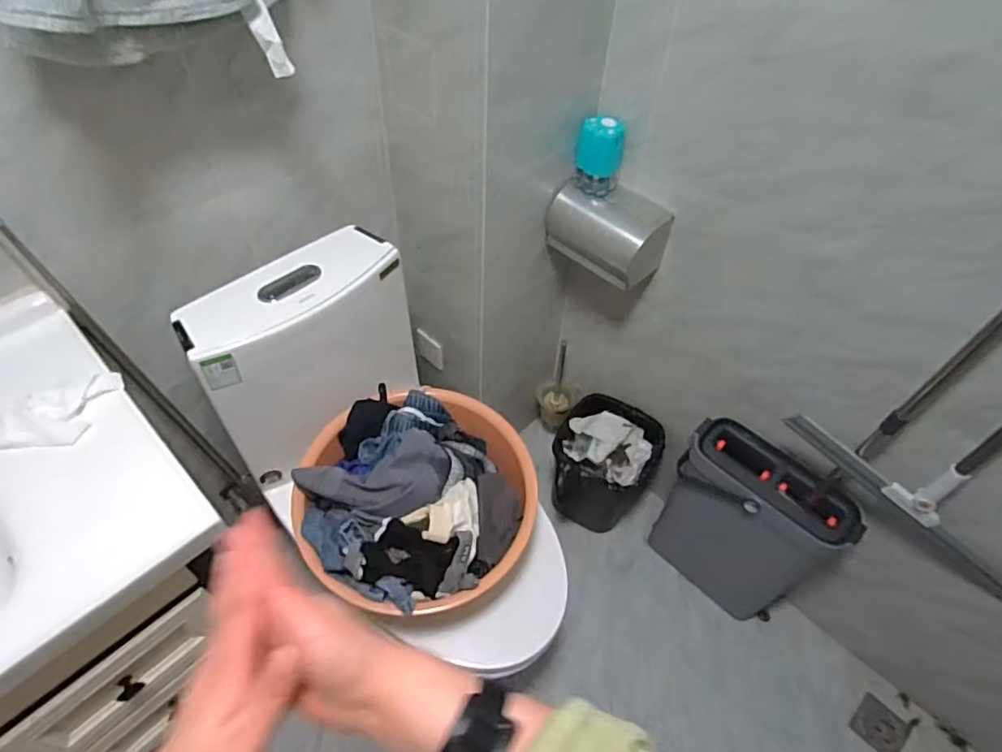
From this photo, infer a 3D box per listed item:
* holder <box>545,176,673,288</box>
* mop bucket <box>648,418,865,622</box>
[{"bbox_3d":[0.201,-0.284,1.144,0.113,0.144,0.224,-36,59,-26],"label":"holder"},{"bbox_3d":[0.536,0.341,1.308,0.149,0.477,0.332,-34,58,-24],"label":"mop bucket"}]

